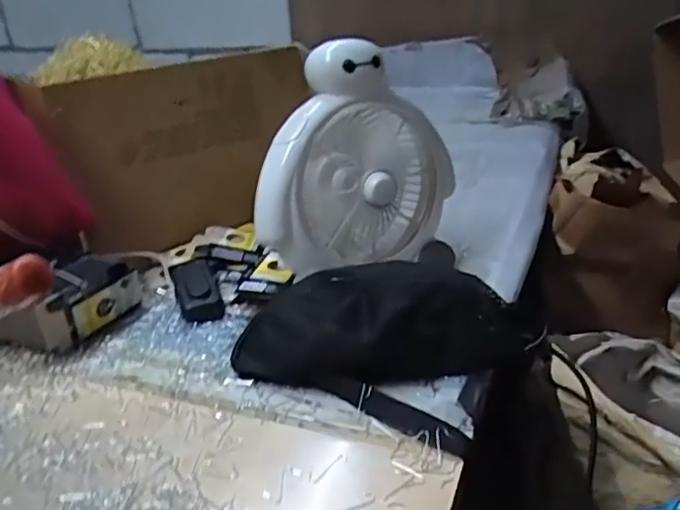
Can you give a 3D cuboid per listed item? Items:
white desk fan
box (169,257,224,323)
[{"bbox_3d":[0.009,-0.109,0.721,0.234,0.250,0.137,-11,27,-13],"label":"white desk fan"},{"bbox_3d":[-0.175,0.043,0.741,0.048,0.029,0.131,-13,28,-17],"label":"box"}]

